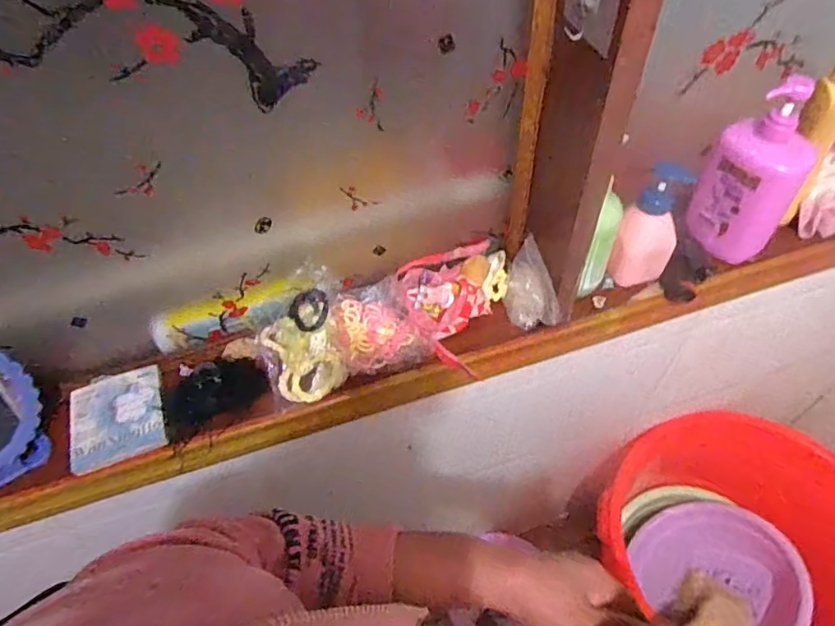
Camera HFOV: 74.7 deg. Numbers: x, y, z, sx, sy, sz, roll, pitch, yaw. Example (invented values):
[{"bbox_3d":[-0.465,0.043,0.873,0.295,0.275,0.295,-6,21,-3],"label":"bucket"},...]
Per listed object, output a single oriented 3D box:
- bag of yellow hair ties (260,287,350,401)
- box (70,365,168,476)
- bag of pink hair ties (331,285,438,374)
[{"bbox_3d":[-0.135,0.041,0.636,0.087,0.068,0.108,-18,54,-9],"label":"bag of yellow hair ties"},{"bbox_3d":[-0.345,0.119,0.630,0.100,0.019,0.103,-19,59,-14],"label":"box"},{"bbox_3d":[-0.048,0.016,0.661,0.104,0.052,0.106,-18,54,-9],"label":"bag of pink hair ties"}]

